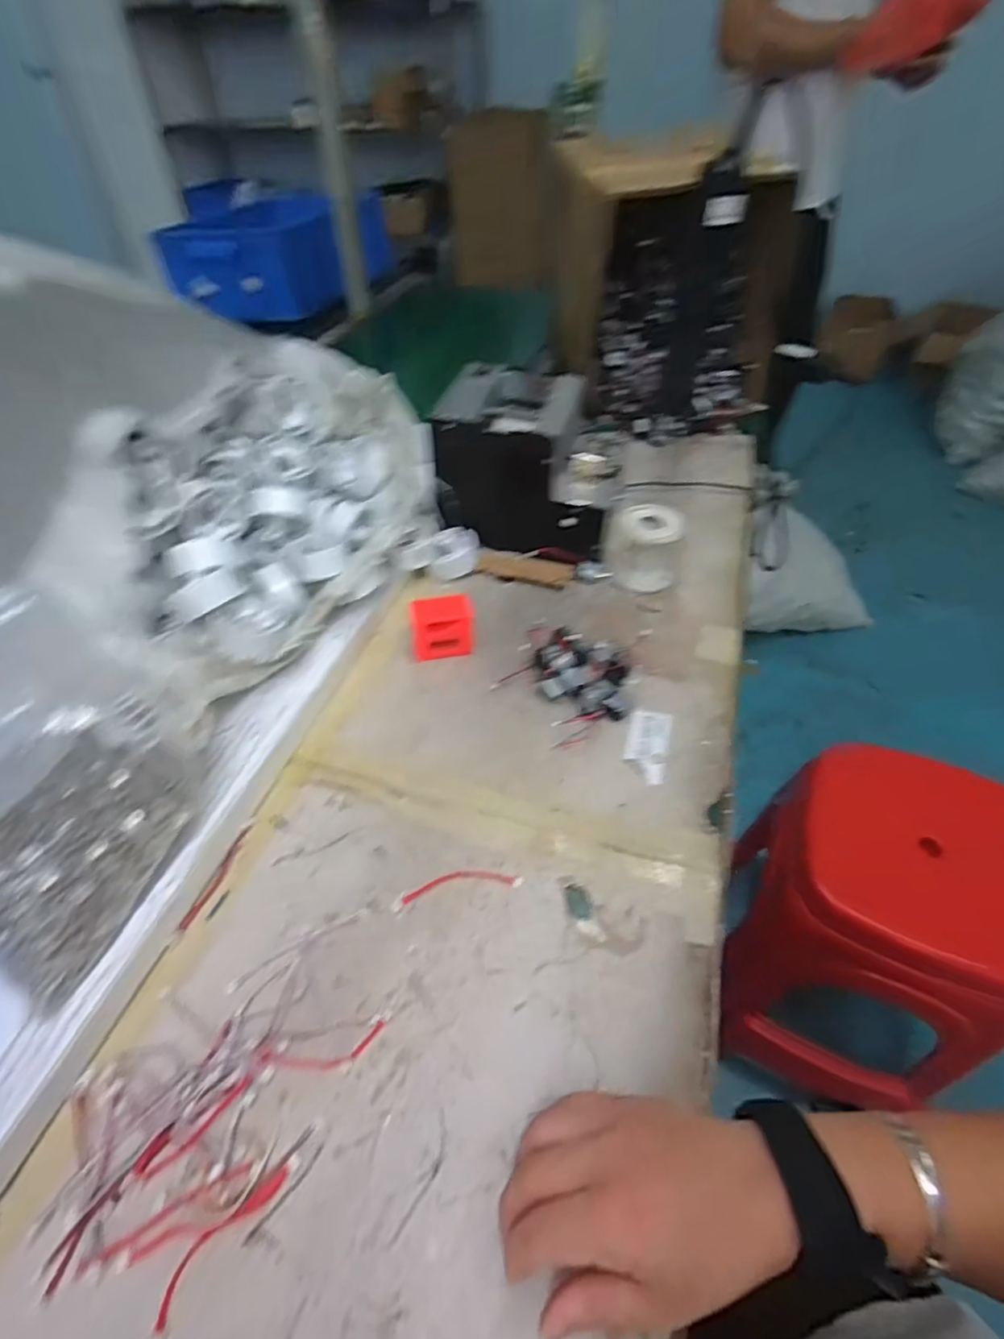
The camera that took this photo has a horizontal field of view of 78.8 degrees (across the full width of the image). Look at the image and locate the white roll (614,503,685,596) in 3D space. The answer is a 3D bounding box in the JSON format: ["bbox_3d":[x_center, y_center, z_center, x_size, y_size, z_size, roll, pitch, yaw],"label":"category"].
[{"bbox_3d":[0.146,-0.125,0.604,0.058,0.062,0.061,11,48,12],"label":"white roll"}]

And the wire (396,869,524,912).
[{"bbox_3d":[-0.030,0.145,0.413,0.086,0.004,0.019,-9,47,-7],"label":"wire"}]

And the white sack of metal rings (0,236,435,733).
[{"bbox_3d":[-0.405,-0.231,0.556,0.621,0.234,0.381,16,49,16],"label":"white sack of metal rings"}]

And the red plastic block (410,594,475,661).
[{"bbox_3d":[-0.052,-0.037,0.550,0.054,0.043,0.036,-11,47,-9],"label":"red plastic block"}]

